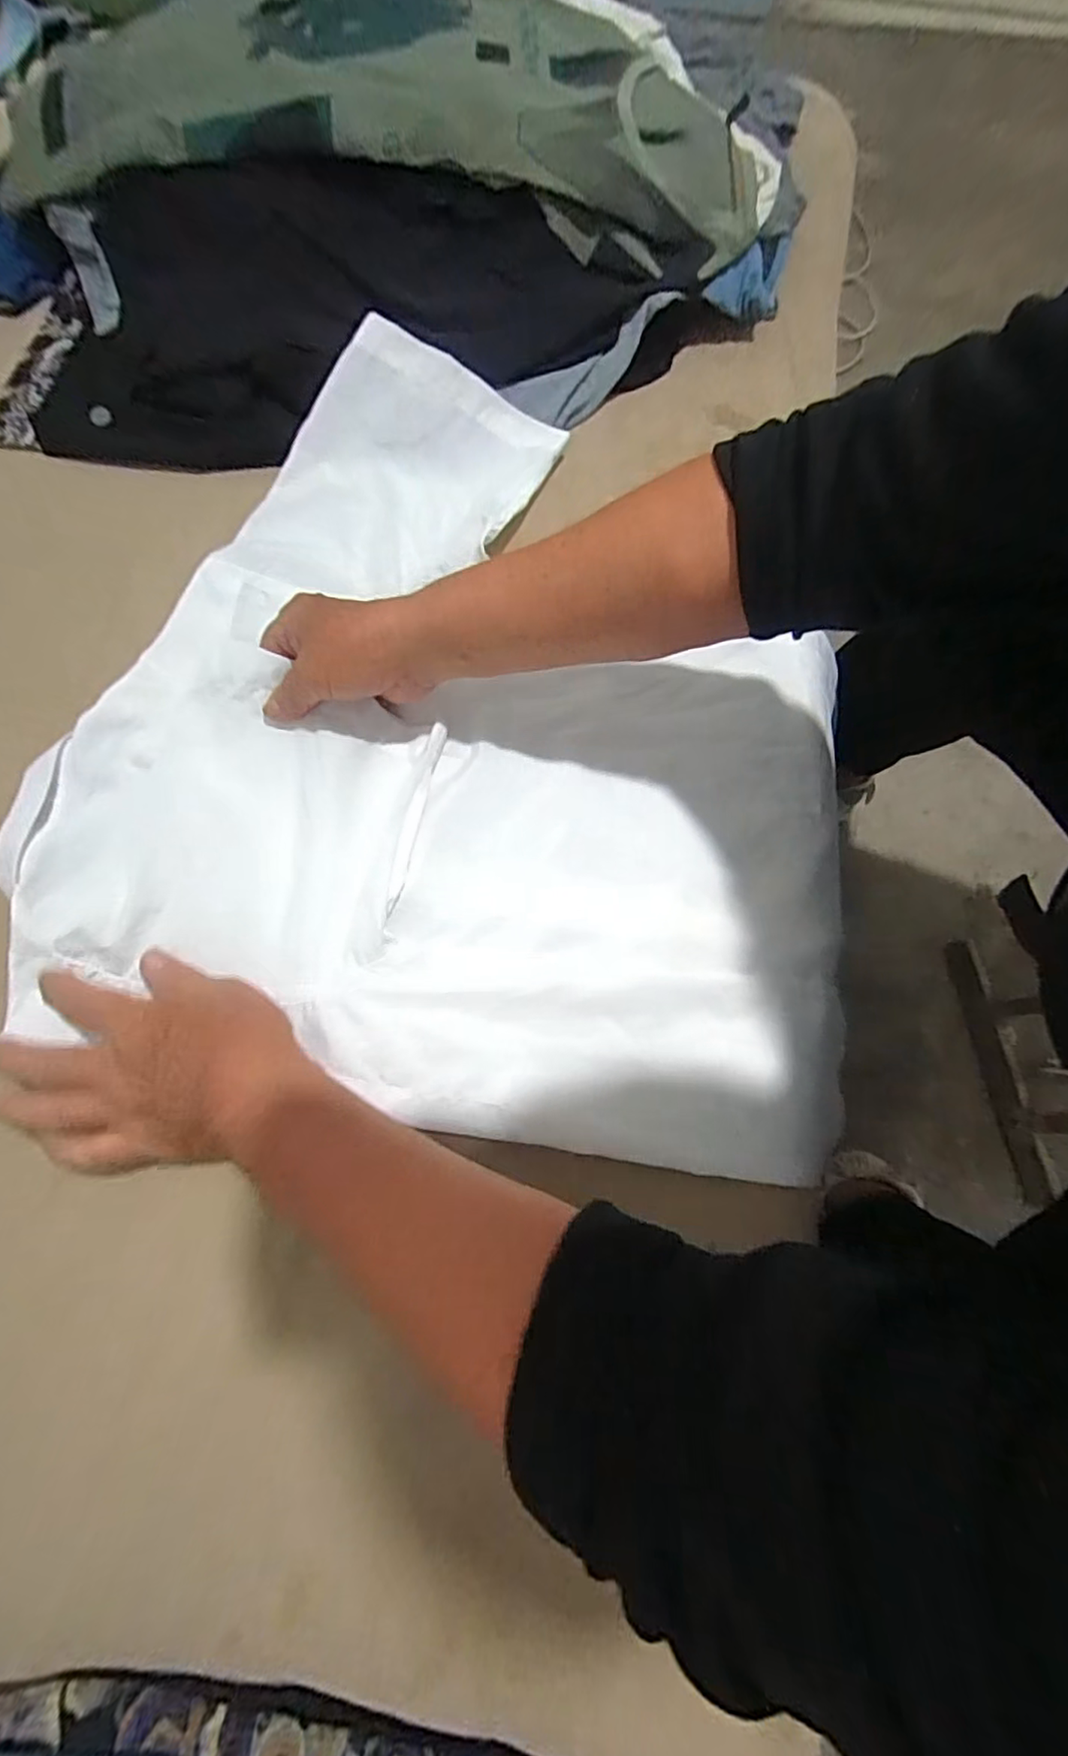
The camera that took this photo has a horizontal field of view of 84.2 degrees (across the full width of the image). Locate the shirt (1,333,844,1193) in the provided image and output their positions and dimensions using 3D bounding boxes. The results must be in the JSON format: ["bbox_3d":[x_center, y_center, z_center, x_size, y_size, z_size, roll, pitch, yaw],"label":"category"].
[{"bbox_3d":[-0.032,-0.116,0.435,0.550,0.042,0.548,11,75,1],"label":"shirt"}]

